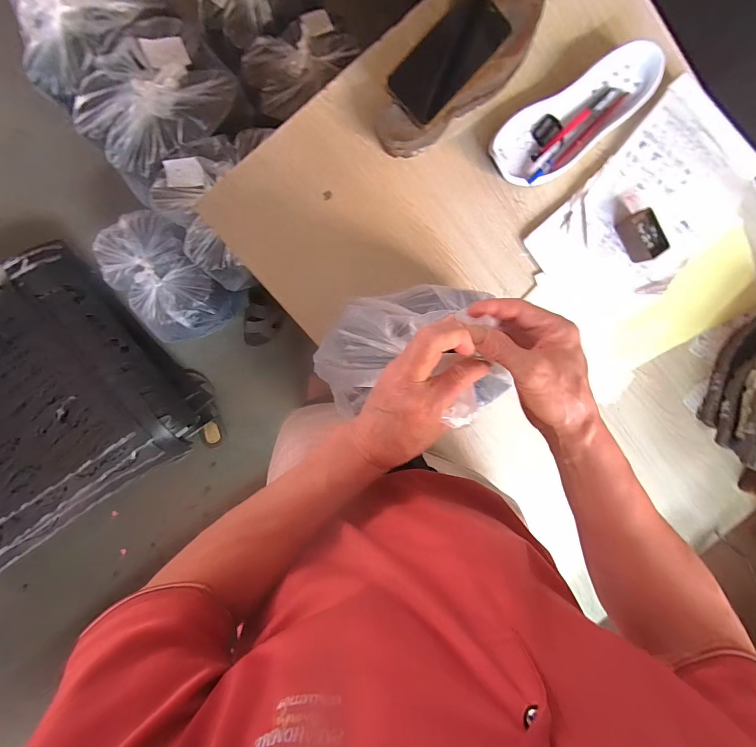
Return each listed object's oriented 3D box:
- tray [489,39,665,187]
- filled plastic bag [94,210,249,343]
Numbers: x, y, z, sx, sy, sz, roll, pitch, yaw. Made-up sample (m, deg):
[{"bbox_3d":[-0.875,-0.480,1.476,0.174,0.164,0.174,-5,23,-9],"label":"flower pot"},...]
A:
[{"bbox_3d":[0.272,-0.351,0.515,0.257,0.034,0.095,-32,99,-1],"label":"tray"},{"bbox_3d":[-0.579,-0.259,1.057,0.247,0.221,0.329,-42,99,1],"label":"filled plastic bag"}]

